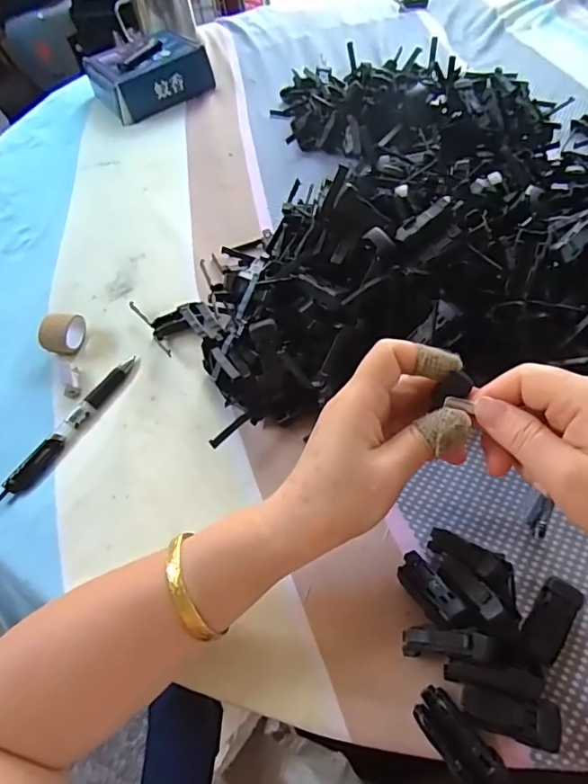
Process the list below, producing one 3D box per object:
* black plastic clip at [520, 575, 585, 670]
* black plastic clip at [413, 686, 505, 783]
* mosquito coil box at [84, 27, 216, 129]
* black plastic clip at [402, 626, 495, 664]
[{"bbox_3d":[0.140,0.127,0.279,0.021,0.014,0.046,29,61,25],"label":"black plastic clip"},{"bbox_3d":[0.080,0.172,0.251,0.019,0.020,0.047,-35,57,-19],"label":"black plastic clip"},{"bbox_3d":[-0.209,-0.455,0.727,0.141,0.057,0.127,-31,56,-17],"label":"mosquito coil box"},{"bbox_3d":[0.081,0.133,0.267,0.048,0.016,0.013,-14,45,34],"label":"black plastic clip"}]

